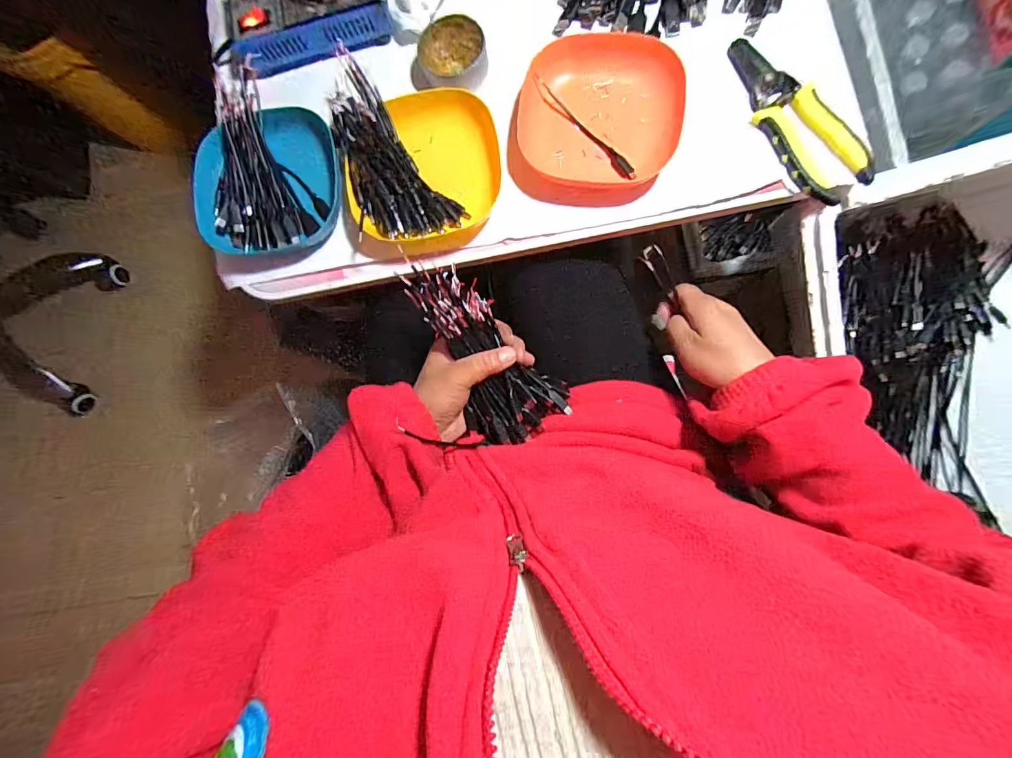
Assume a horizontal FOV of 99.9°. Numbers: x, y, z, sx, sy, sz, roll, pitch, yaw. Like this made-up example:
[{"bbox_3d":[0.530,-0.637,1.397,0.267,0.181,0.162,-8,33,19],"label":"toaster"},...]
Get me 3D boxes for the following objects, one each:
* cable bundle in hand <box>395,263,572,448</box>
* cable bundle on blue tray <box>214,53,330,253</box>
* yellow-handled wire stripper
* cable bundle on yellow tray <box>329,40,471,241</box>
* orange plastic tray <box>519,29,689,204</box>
[{"bbox_3d":[-0.019,-0.024,0.375,0.089,0.038,0.175,-33,109,-1],"label":"cable bundle in hand"},{"bbox_3d":[-0.239,-0.209,0.409,0.096,0.024,0.167,-12,95,3],"label":"cable bundle on blue tray"},{"bbox_3d":[0.250,-0.230,0.372,0.062,0.012,0.166,-33,82,2],"label":"yellow-handled wire stripper"},{"bbox_3d":[-0.104,-0.211,0.394,0.093,0.036,0.164,-16,84,5],"label":"cable bundle on yellow tray"},{"bbox_3d":[0.083,-0.239,0.386,0.138,0.029,0.152,7,85,7],"label":"orange plastic tray"}]

